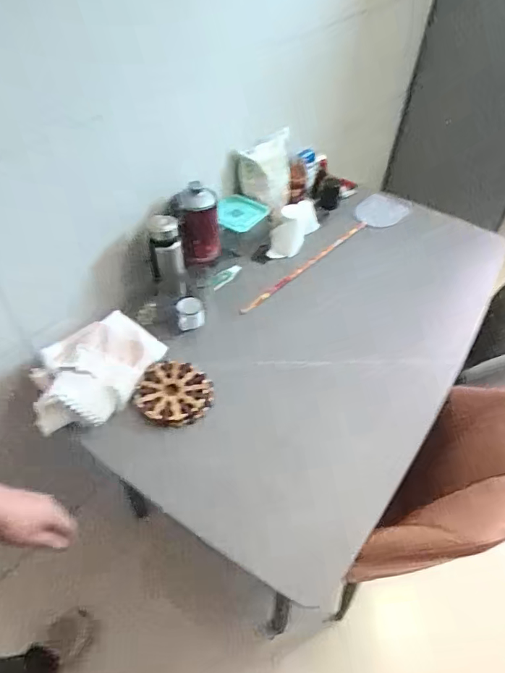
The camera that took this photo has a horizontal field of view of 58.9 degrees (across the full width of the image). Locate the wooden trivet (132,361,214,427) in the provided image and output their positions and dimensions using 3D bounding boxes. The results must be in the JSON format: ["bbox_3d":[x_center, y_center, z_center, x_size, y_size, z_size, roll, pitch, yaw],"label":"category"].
[{"bbox_3d":[-0.174,0.128,1.012,0.166,0.030,0.152,0,47,0],"label":"wooden trivet"}]

